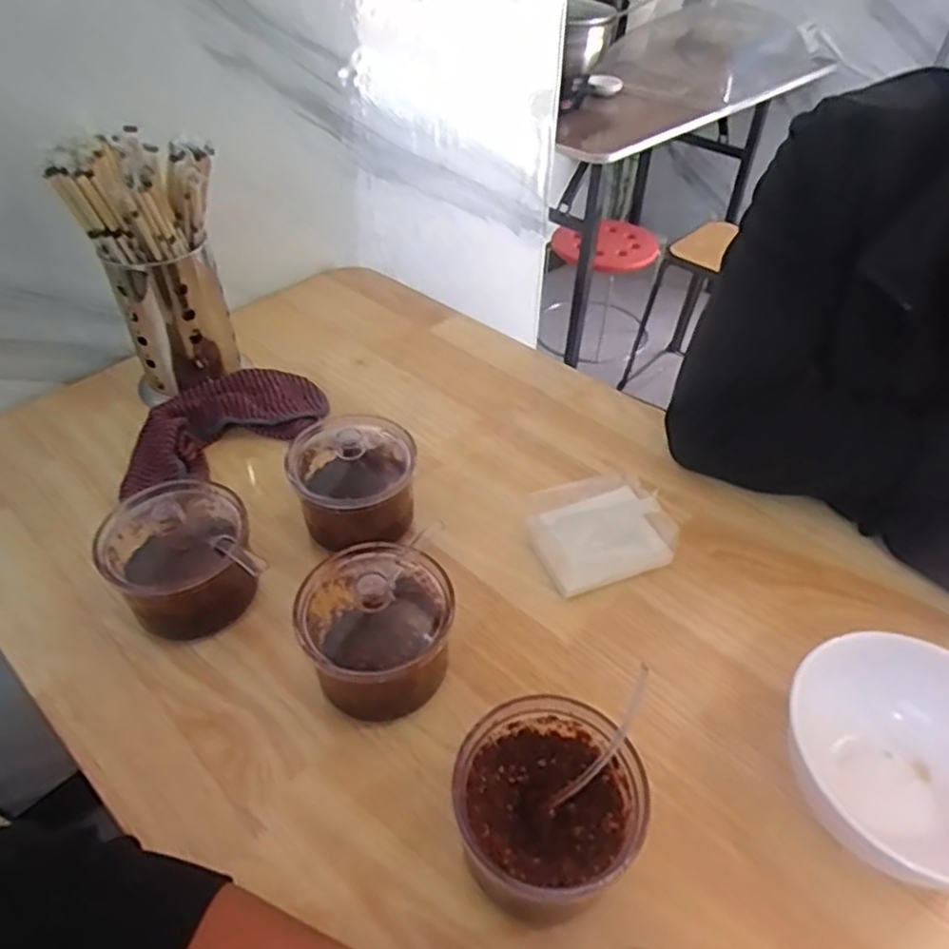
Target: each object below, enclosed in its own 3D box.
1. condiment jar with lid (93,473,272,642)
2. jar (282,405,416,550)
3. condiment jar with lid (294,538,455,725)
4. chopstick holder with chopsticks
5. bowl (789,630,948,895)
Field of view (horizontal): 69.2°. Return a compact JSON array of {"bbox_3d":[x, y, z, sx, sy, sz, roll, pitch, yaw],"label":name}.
[{"bbox_3d":[-0.214,0.062,0.507,0.096,0.076,0.112,-20,49,-20],"label":"condiment jar with lid"},{"bbox_3d":[-0.099,0.009,0.573,0.095,0.079,0.095,1,45,-1],"label":"jar"},{"bbox_3d":[-0.068,0.108,0.476,0.102,0.073,0.110,-1,45,-3],"label":"condiment jar with lid"},{"bbox_3d":[-0.308,-0.198,0.671,0.115,0.234,0.129,-33,54,-30],"label":"chopstick holder with chopsticks"},{"bbox_3d":[0.265,0.177,0.420,0.130,0.077,0.143,1,45,-1],"label":"bowl"}]

